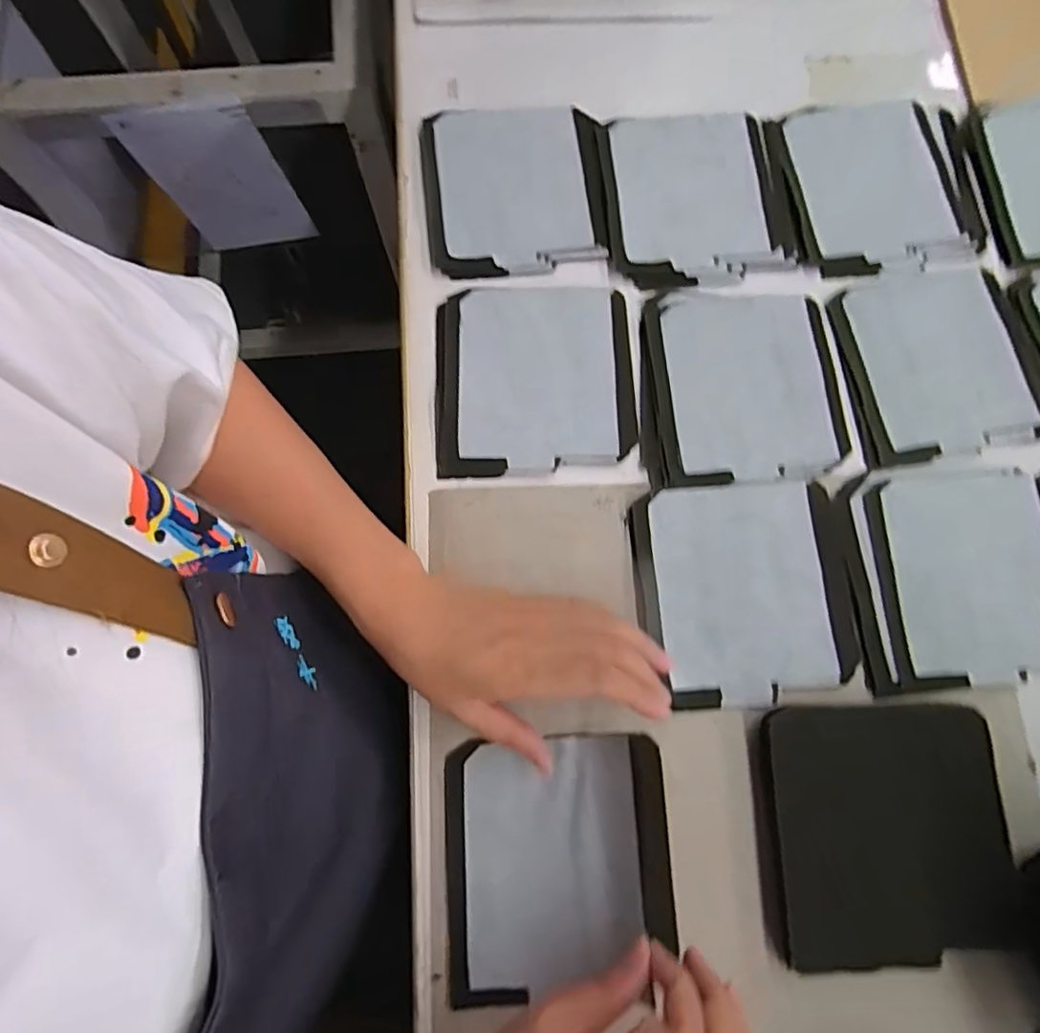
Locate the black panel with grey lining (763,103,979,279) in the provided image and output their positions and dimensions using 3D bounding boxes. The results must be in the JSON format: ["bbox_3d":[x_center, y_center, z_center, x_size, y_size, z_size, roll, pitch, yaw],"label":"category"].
[{"bbox_3d":[0.266,-0.252,0.448,0.128,0.004,0.140,-6,78,-2],"label":"black panel with grey lining"}]

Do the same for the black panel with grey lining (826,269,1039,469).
[{"bbox_3d":[0.299,-0.109,0.421,0.138,0.006,0.135,-9,78,-2],"label":"black panel with grey lining"}]

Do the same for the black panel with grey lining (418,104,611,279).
[{"bbox_3d":[-0.003,-0.248,0.443,0.133,0.006,0.141,-6,78,-2],"label":"black panel with grey lining"}]

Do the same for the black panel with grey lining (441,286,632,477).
[{"bbox_3d":[0.011,-0.096,0.409,0.134,0.007,0.136,-3,78,-1],"label":"black panel with grey lining"}]

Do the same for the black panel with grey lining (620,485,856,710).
[{"bbox_3d":[0.145,0.047,0.379,0.135,0.005,0.138,-5,78,-1],"label":"black panel with grey lining"}]

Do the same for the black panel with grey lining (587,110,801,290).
[{"bbox_3d":[0.127,-0.239,0.439,0.126,0.010,0.139,-6,78,-2],"label":"black panel with grey lining"}]

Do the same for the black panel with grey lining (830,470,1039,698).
[{"bbox_3d":[0.287,0.038,0.381,0.146,0.008,0.133,-4,78,-1],"label":"black panel with grey lining"}]

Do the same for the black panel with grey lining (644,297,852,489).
[{"bbox_3d":[0.154,-0.092,0.409,0.136,0.005,0.144,0,78,-1],"label":"black panel with grey lining"}]

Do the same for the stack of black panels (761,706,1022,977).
[{"bbox_3d":[0.215,0.181,0.342,0.137,0.012,0.134,-1,68,-2],"label":"stack of black panels"}]

